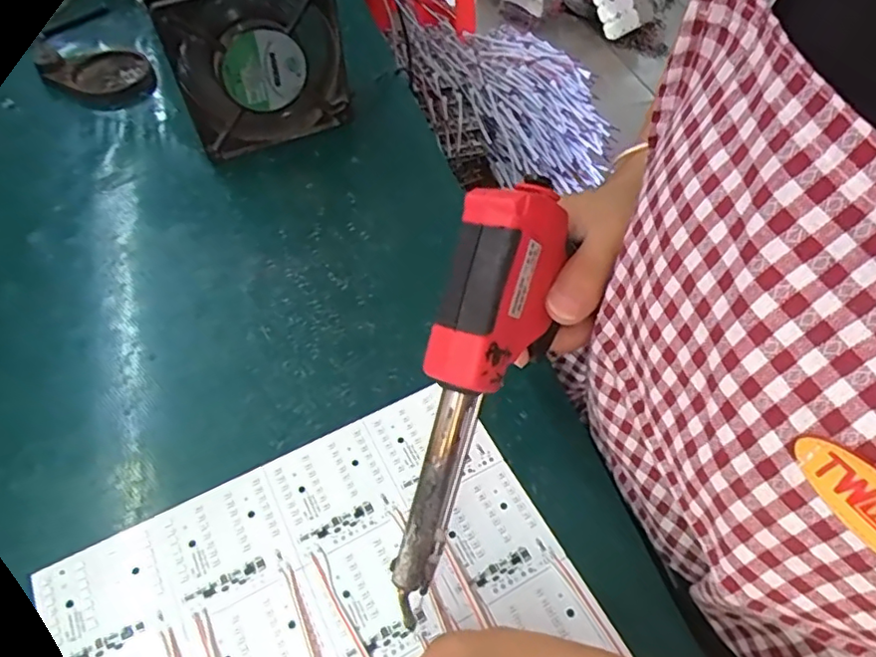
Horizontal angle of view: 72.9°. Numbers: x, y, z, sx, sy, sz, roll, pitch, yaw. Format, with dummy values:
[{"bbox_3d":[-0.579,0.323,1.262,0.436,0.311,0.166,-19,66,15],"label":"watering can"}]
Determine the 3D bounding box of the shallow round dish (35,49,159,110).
[{"bbox_3d":[-0.294,-0.219,0.521,0.085,0.023,0.081,0,53,0],"label":"shallow round dish"}]

